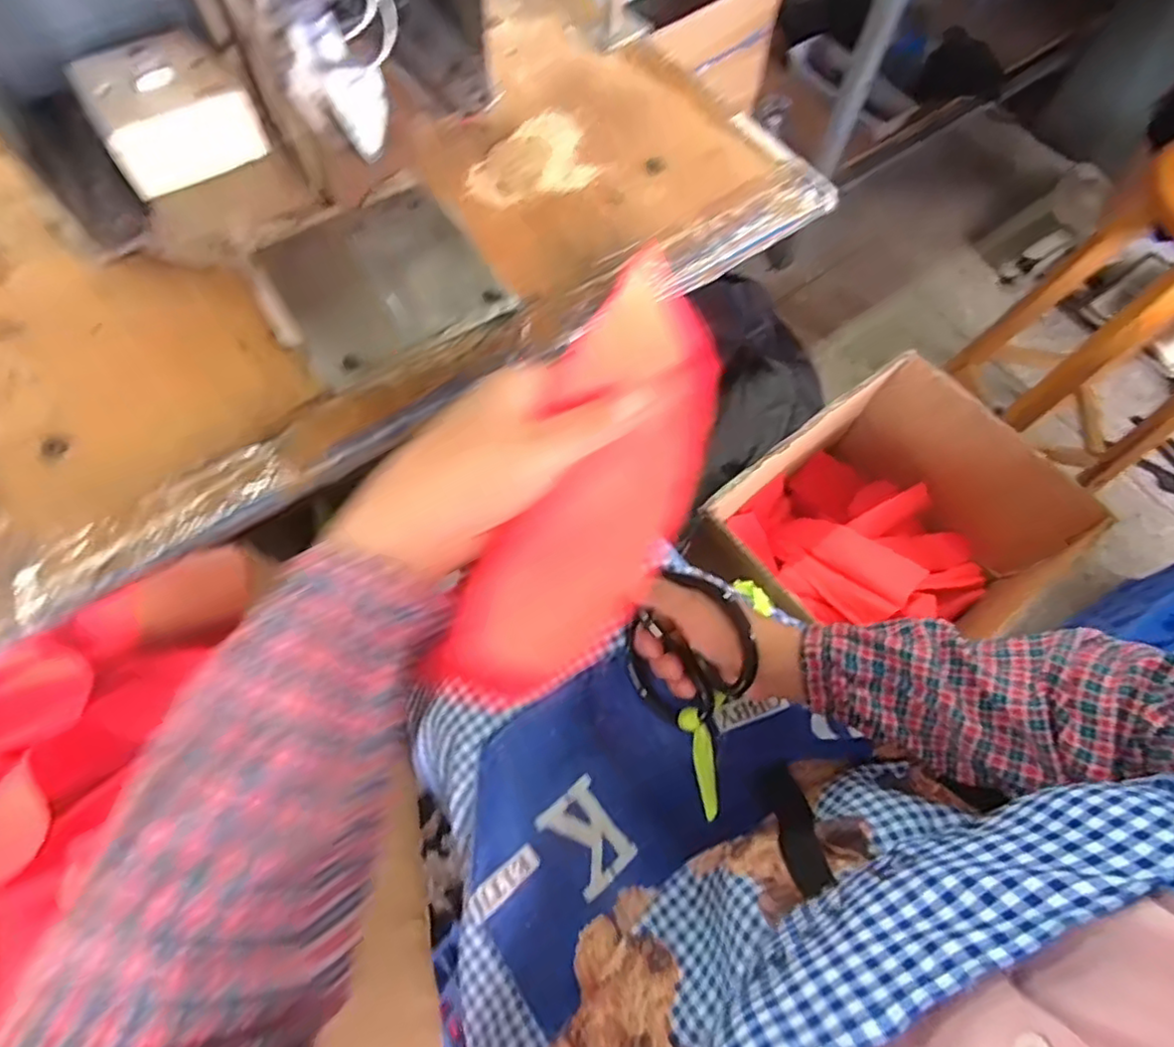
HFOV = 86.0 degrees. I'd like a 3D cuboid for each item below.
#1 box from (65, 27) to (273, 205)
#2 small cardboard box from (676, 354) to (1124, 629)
[{"bbox_3d":[-0.279,-0.278,0.423,0.092,0.044,0.084,-31,71,-15],"label":"box"},{"bbox_3d":[0.381,0.053,0.852,0.378,0.283,0.355,-38,73,-18],"label":"small cardboard box"}]

